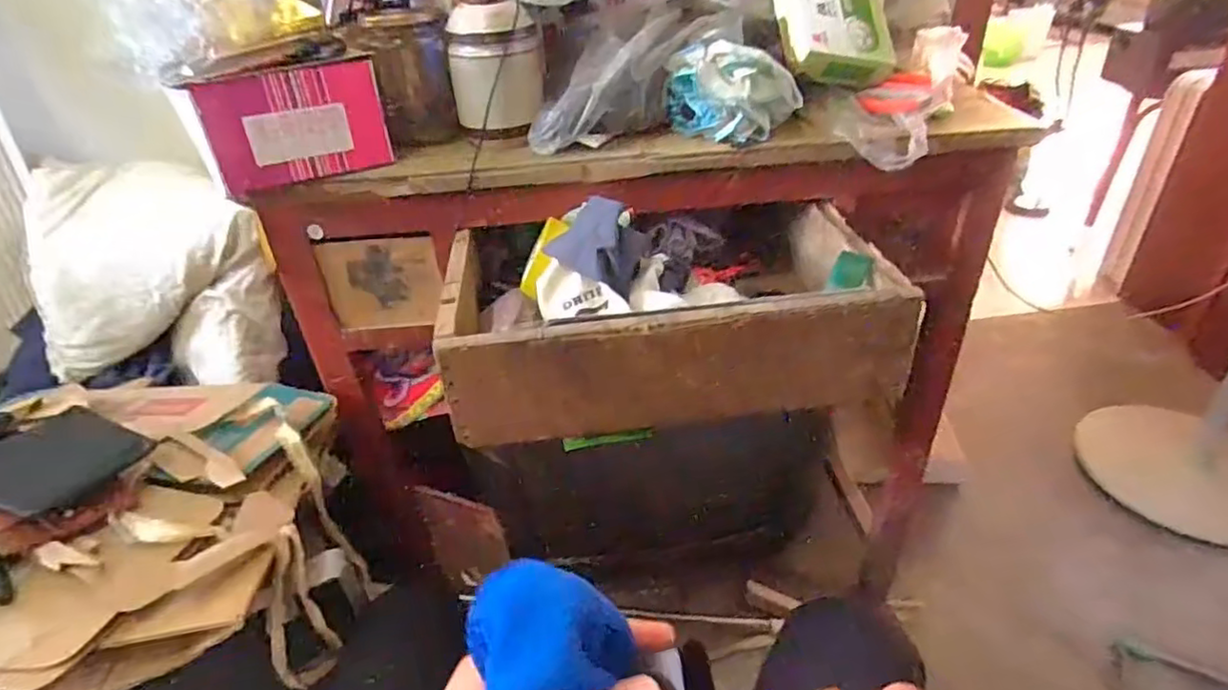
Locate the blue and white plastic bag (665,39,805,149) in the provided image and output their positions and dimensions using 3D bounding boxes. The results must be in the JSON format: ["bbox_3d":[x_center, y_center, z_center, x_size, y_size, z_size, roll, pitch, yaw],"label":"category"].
[{"bbox_3d":[0.123,-0.267,0.671,0.083,0.088,0.108,-28,40,-31],"label":"blue and white plastic bag"}]

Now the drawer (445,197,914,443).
[{"bbox_3d":[0.051,-0.030,0.643,0.410,0.118,0.202,-6,34,-2],"label":"drawer"}]

